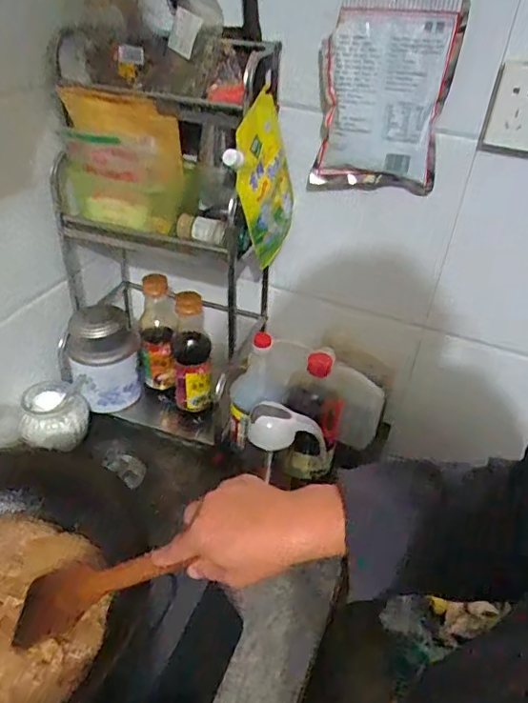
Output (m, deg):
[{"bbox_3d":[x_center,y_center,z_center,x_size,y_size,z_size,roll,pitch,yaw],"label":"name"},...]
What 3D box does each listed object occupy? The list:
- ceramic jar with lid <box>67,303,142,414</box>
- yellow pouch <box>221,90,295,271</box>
[{"bbox_3d":[-0.275,0.007,0.950,0.111,0.154,0.111,-10,40,-21],"label":"ceramic jar with lid"},{"bbox_3d":[0.006,-0.239,0.790,0.030,0.200,0.158,5,55,25],"label":"yellow pouch"}]

